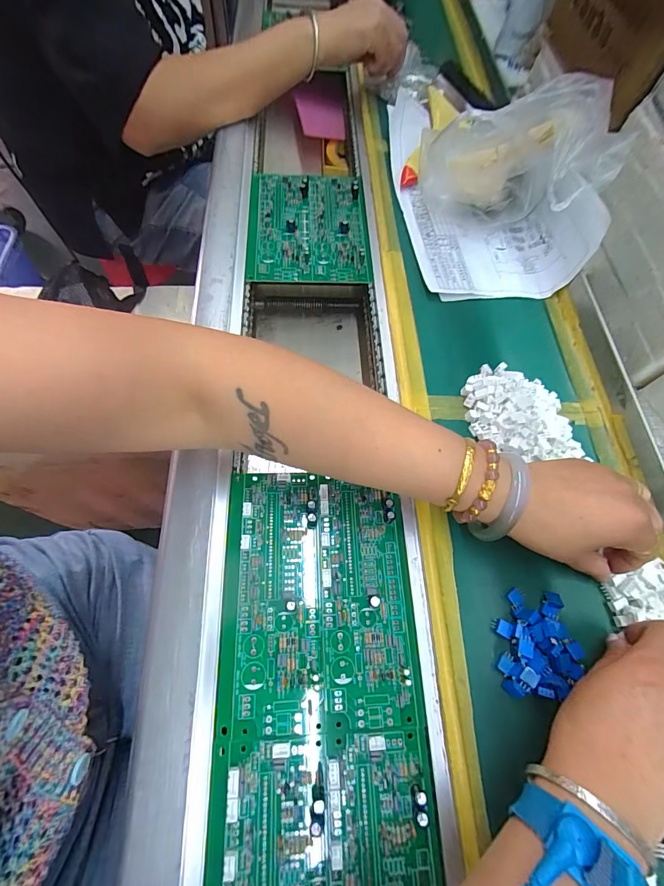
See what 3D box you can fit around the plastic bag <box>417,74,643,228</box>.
[{"bbox_3d":[0.180,-0.270,0.390,0.180,0.130,0.071,12,65,1],"label":"plastic bag"}]

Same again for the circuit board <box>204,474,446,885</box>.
[{"bbox_3d":[-0.007,0.172,0.259,0.135,0.012,0.312,-2,66,-2],"label":"circuit board"}]

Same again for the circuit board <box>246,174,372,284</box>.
[{"bbox_3d":[-0.029,-0.250,0.453,0.133,0.016,0.163,0,65,-4],"label":"circuit board"}]

